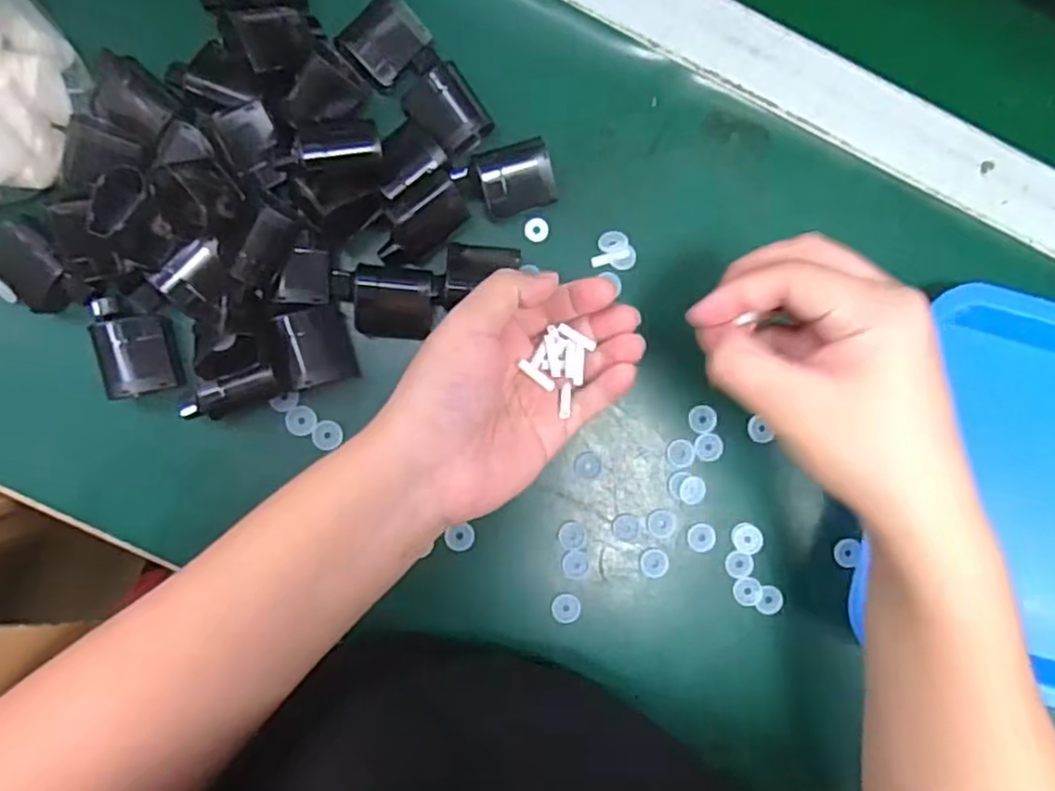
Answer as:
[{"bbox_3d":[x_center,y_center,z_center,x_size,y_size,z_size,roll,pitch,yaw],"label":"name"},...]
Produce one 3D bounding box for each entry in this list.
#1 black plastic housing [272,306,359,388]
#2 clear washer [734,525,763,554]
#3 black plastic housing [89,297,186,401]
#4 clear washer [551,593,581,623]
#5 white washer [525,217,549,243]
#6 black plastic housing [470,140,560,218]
[{"bbox_3d":[-0.120,-0.028,0.389,0.036,0.022,0.042,-17,92,-3],"label":"black plastic housing"},{"bbox_3d":[0.134,0.087,0.414,0.016,0.006,0.018,-6,91,-3],"label":"clear washer"},{"bbox_3d":[-0.218,-0.029,0.382,0.038,0.016,0.057,-16,92,-3],"label":"black plastic housing"},{"bbox_3d":[0.023,0.127,0.407,0.018,0.004,0.017,0,91,-3],"label":"clear washer"},{"bbox_3d":[0.005,-0.098,0.406,0.014,0.004,0.014,-1,88,-3],"label":"white washer"},{"bbox_3d":[-0.008,-0.123,0.391,0.049,0.024,0.036,-13,92,-3],"label":"black plastic housing"}]

